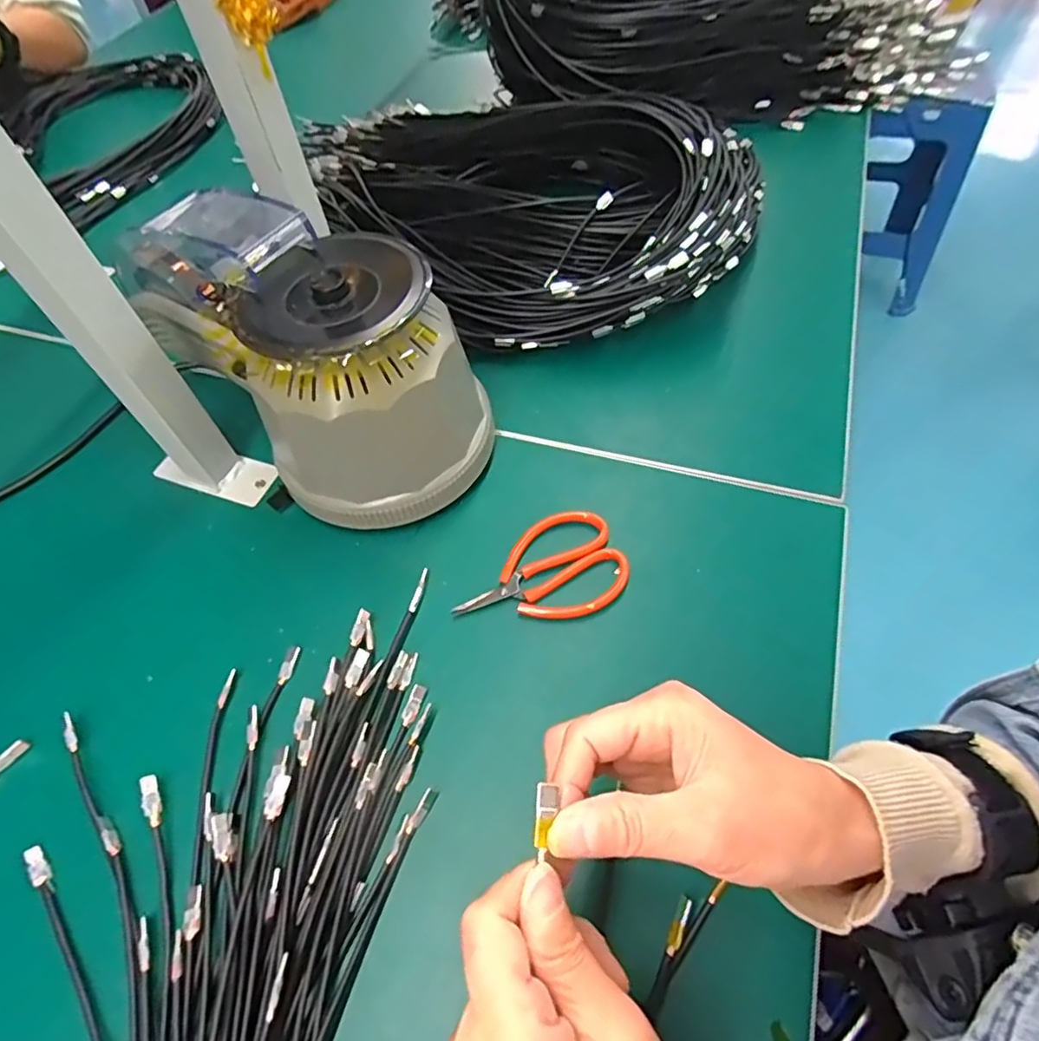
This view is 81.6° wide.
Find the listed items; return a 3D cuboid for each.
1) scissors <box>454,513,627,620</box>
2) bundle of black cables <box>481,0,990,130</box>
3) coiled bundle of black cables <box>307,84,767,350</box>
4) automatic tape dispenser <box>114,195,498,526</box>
[{"bbox_3d":[0.014,0.037,0.398,0.112,0.011,0.071,-20,58,-8],"label":"scissors"},{"bbox_3d":[0.237,-0.621,0.741,0.546,0.113,0.271,1,57,5],"label":"bundle of black cables"},{"bbox_3d":[-0.016,-0.322,0.573,0.447,0.104,0.280,36,67,24],"label":"coiled bundle of black cables"},{"bbox_3d":[-0.123,-0.101,0.417,0.193,0.151,0.142,36,67,24],"label":"automatic tape dispenser"}]

